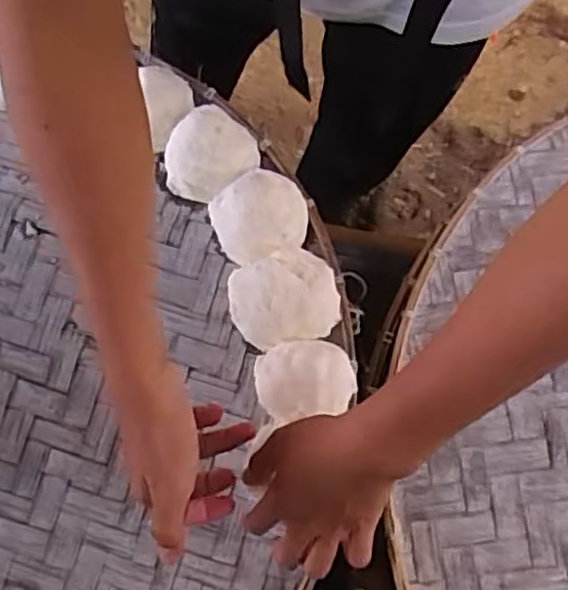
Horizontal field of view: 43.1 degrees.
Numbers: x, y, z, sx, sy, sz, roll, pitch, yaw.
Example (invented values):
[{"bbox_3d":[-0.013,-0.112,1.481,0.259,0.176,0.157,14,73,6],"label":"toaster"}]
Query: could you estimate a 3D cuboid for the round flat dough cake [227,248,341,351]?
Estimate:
[{"bbox_3d":[-0.001,0.003,0.647,0.097,0.062,0.084,-16,77,-2],"label":"round flat dough cake"}]

